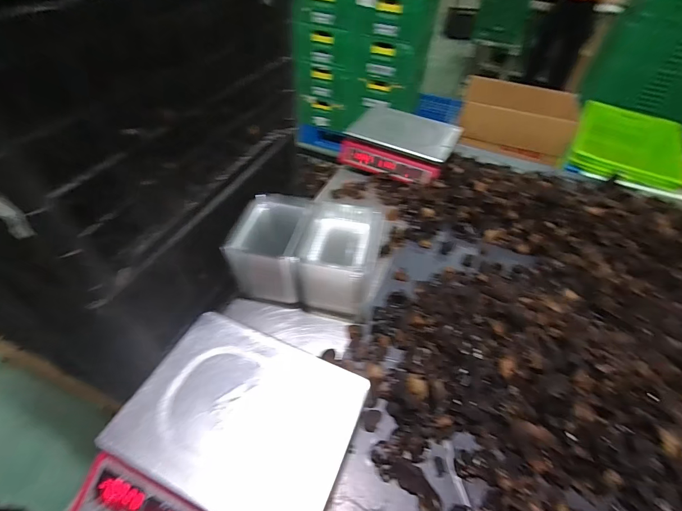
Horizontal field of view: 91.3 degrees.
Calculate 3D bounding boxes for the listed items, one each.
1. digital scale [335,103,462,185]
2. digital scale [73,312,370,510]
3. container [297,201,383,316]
[{"bbox_3d":[0.177,-0.337,1.014,0.301,0.107,0.220,25,50,15],"label":"digital scale"},{"bbox_3d":[-0.152,0.267,0.459,0.293,0.092,0.307,21,50,12],"label":"digital scale"},{"bbox_3d":[-0.002,0.006,0.678,0.148,0.142,0.177,13,48,5],"label":"container"}]

